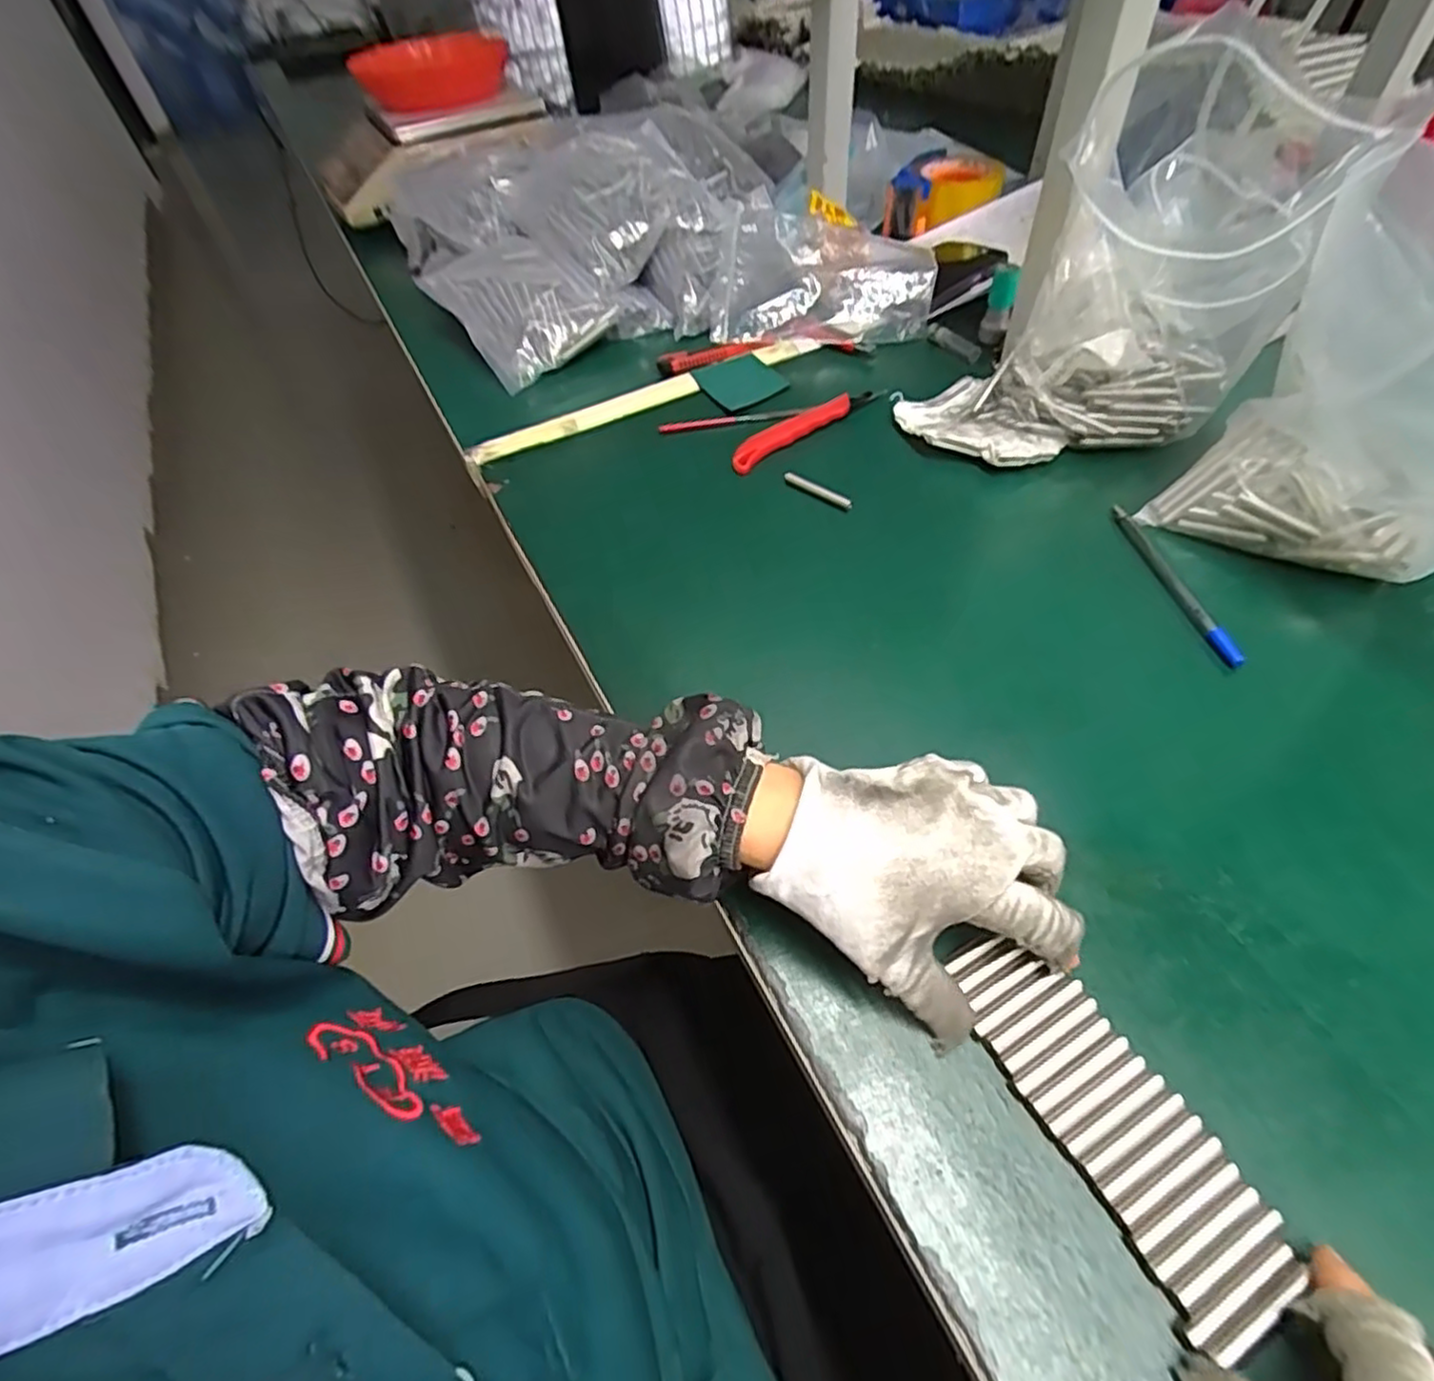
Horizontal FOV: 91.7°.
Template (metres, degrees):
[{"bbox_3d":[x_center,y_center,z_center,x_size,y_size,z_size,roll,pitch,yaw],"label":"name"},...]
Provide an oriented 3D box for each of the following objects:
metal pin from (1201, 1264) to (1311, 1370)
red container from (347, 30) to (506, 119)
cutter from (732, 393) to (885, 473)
[{"bbox_3d":[0.175,0.201,0.223,0.043,0.004,0.007,-23,54,-15],"label":"metal pin"},{"bbox_3d":[-0.417,-0.908,1.023,0.215,0.065,0.215,-14,52,-9],"label":"red container"},{"bbox_3d":[0.073,-0.215,0.562,0.151,0.019,0.018,-34,56,-20],"label":"cutter"}]

